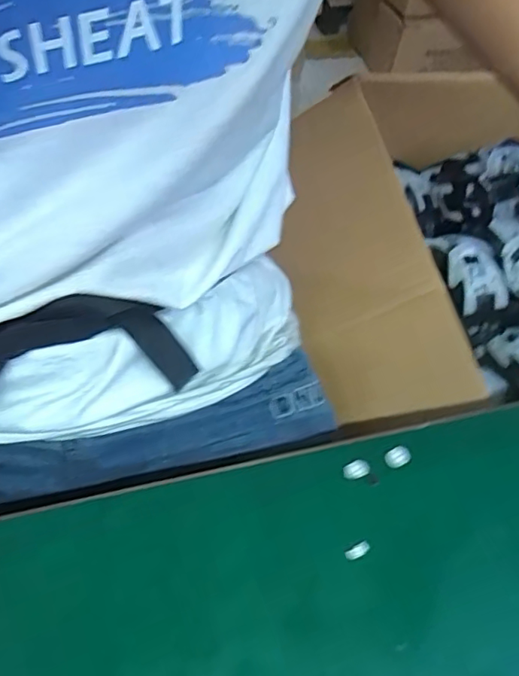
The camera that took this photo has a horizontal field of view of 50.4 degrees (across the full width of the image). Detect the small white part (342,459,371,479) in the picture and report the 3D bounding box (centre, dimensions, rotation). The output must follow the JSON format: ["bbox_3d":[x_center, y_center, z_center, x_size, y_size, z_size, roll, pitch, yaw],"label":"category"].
[{"bbox_3d":[0.054,0.073,0.308,0.015,0.004,0.010,-15,55,-16],"label":"small white part"}]

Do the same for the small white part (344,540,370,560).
[{"bbox_3d":[0.050,0.108,0.282,0.013,0.004,0.006,-22,58,-21],"label":"small white part"}]

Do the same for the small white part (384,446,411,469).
[{"bbox_3d":[0.079,0.067,0.314,0.015,0.004,0.011,-21,57,-19],"label":"small white part"}]

